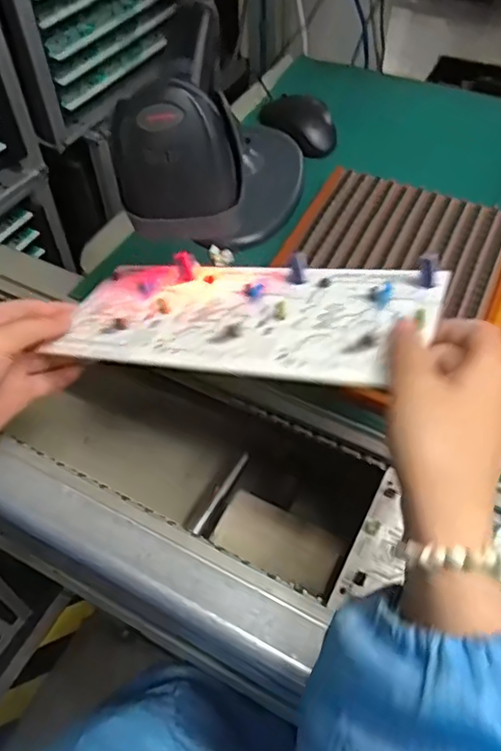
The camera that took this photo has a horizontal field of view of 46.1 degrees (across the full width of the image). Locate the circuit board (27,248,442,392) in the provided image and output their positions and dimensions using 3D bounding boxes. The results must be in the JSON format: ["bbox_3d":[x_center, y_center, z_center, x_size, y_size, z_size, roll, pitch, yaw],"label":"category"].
[{"bbox_3d":[-0.009,-0.039,0.383,0.244,0.016,0.107,5,51,24],"label":"circuit board"}]

